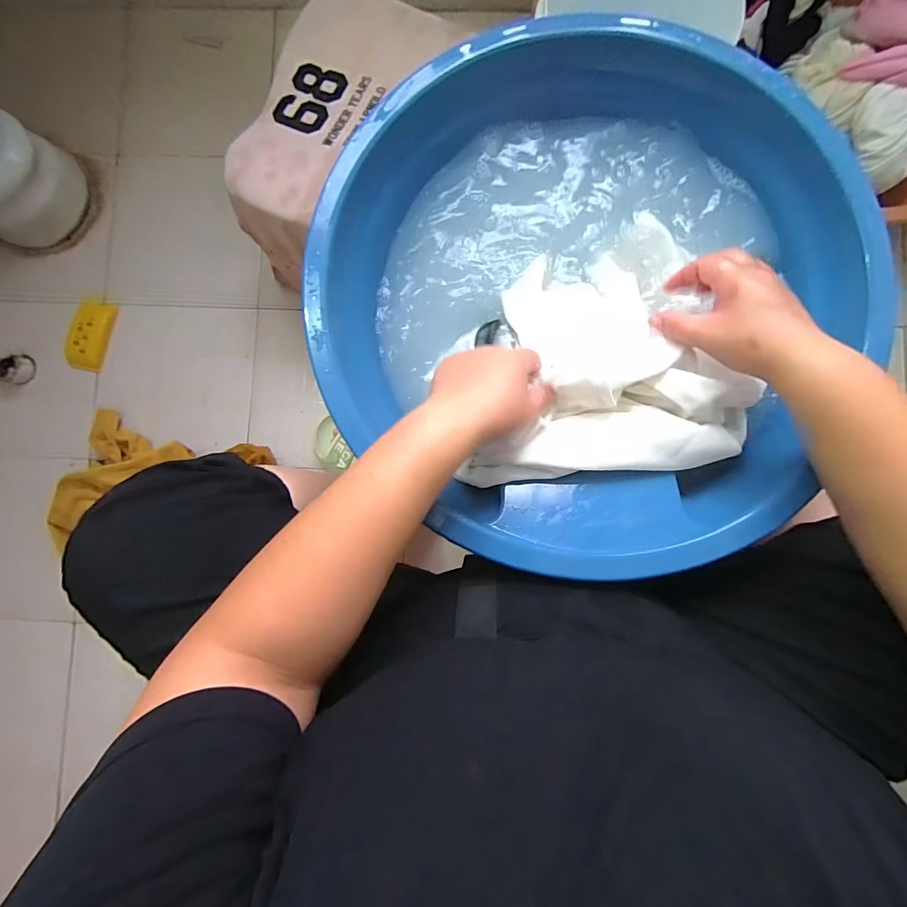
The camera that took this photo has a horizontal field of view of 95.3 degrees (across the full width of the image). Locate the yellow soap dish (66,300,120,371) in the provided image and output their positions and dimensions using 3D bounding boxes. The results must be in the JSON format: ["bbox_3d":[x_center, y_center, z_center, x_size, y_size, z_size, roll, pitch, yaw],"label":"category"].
[{"bbox_3d":[-0.676,-0.220,0.775,0.055,0.044,0.130,9,89,2],"label":"yellow soap dish"}]

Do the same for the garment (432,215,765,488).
[{"bbox_3d":[0.127,-0.093,0.379,0.255,0.085,0.228,-12,88,1],"label":"garment"}]

